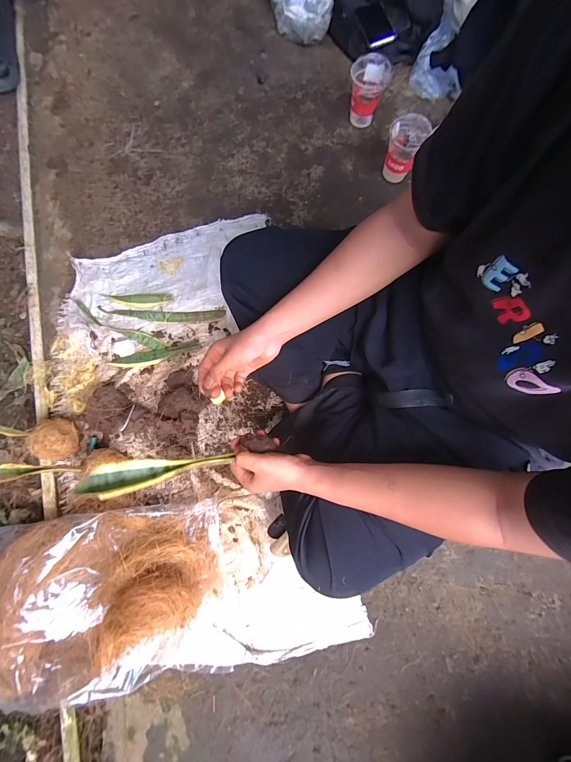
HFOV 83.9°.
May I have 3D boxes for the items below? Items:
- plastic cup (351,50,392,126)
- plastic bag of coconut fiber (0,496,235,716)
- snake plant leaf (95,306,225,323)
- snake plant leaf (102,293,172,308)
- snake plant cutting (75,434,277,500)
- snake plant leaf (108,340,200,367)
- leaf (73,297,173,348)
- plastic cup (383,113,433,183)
[{"bbox_3d":[0.197,-0.698,0.772,0.088,0.110,0.081,10,79,1],"label":"plastic cup"},{"bbox_3d":[-0.344,0.391,0.546,0.450,0.146,0.297,-7,79,-2],"label":"plastic bag of coconut fiber"},{"bbox_3d":[-0.284,-0.150,0.730,0.286,0.006,0.035,1,79,-1],"label":"snake plant leaf"},{"bbox_3d":[-0.340,-0.187,0.731,0.155,0.008,0.035,0,79,-1],"label":"snake plant leaf"},{"bbox_3d":[-0.127,0.104,0.414,0.237,0.033,0.036,-8,78,-31],"label":"snake plant cutting"},{"bbox_3d":[-0.288,-0.057,0.701,0.197,0.009,0.033,-12,79,-3],"label":"snake plant leaf"},{"bbox_3d":[-0.381,-0.122,0.723,0.245,0.013,0.034,26,80,4],"label":"leaf"},{"bbox_3d":[0.272,-0.542,0.755,0.079,0.117,0.082,0,79,-1],"label":"plastic cup"}]

